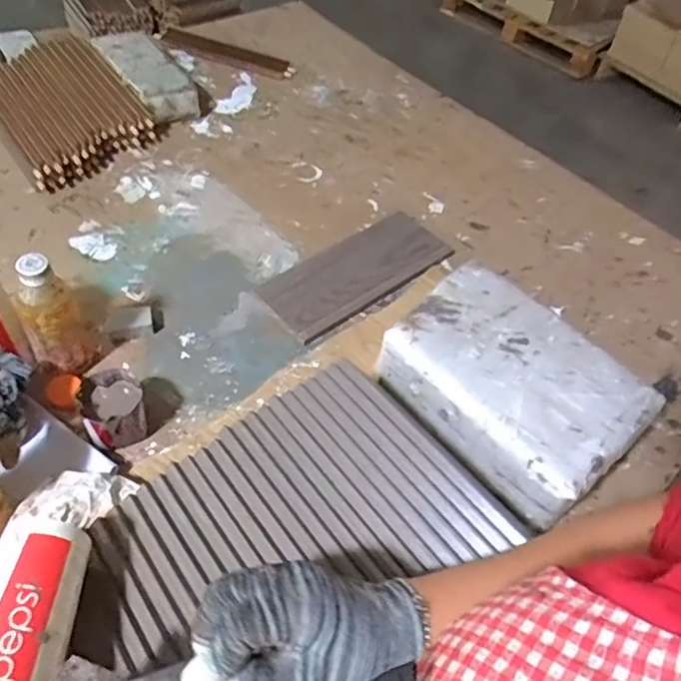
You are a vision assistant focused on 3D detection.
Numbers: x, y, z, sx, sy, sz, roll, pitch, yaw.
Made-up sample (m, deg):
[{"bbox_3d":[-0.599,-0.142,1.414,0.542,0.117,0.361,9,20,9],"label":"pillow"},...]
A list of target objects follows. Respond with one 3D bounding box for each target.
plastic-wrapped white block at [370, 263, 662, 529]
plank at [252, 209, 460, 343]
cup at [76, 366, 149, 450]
[{"bbox_3d":[0.195,0.050,0.692,0.198,0.106,0.280,-29,62,-31],"label":"plastic-wrapped white block"},{"bbox_3d":[0.029,-0.115,0.869,0.314,0.022,0.116,-32,63,-32],"label":"plank"},{"bbox_3d":[-0.253,0.072,0.649,0.065,0.060,0.087,-14,55,-21],"label":"cup"}]

